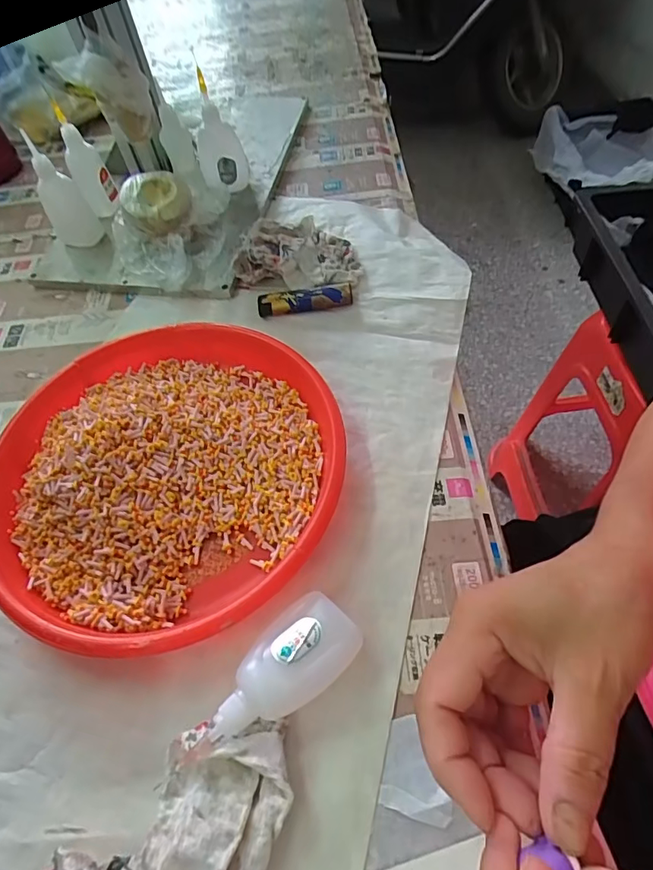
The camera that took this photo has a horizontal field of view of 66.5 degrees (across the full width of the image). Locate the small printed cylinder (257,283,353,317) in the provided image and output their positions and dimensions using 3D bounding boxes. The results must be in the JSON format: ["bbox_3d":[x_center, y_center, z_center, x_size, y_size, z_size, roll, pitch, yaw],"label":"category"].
[{"bbox_3d":[-0.019,-0.116,0.427,0.079,0.015,0.020,-7,55,-4],"label":"small printed cylinder"}]

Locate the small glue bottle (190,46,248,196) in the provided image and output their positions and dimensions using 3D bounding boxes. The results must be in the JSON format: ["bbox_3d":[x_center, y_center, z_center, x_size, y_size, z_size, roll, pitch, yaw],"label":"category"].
[{"bbox_3d":[-0.107,-0.292,0.484,0.041,0.107,0.035,1,56,5],"label":"small glue bottle"}]

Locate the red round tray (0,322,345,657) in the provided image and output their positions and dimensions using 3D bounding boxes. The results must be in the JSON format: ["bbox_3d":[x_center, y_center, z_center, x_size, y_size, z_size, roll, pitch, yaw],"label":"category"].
[{"bbox_3d":[-0.108,0.019,0.332,0.227,0.038,0.226,-1,55,1],"label":"red round tray"}]

